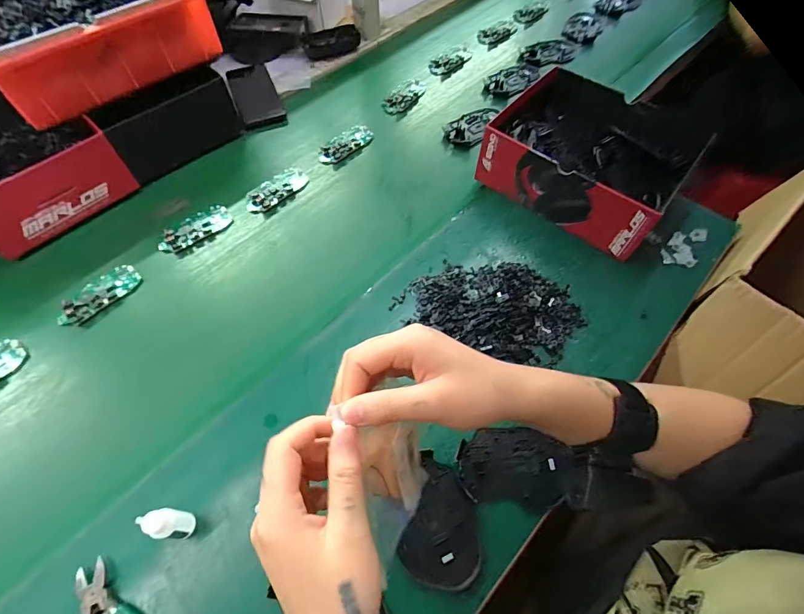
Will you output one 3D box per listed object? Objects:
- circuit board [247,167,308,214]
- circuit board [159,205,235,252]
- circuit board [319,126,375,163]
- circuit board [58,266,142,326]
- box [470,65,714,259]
[{"bbox_3d":[-0.184,-0.172,0.601,0.043,0.011,0.100,40,67,21],"label":"circuit board"},{"bbox_3d":[-0.283,-0.107,0.560,0.097,0.011,0.043,-34,65,-18],"label":"circuit board"},{"bbox_3d":[-0.088,-0.258,0.652,0.044,0.017,0.100,34,65,19],"label":"circuit board"},{"bbox_3d":[-0.375,-0.015,0.505,0.044,0.011,0.097,37,66,20],"label":"circuit board"},{"bbox_3d":[0.256,-0.209,0.568,0.240,0.093,0.214,36,66,19],"label":"box"}]

